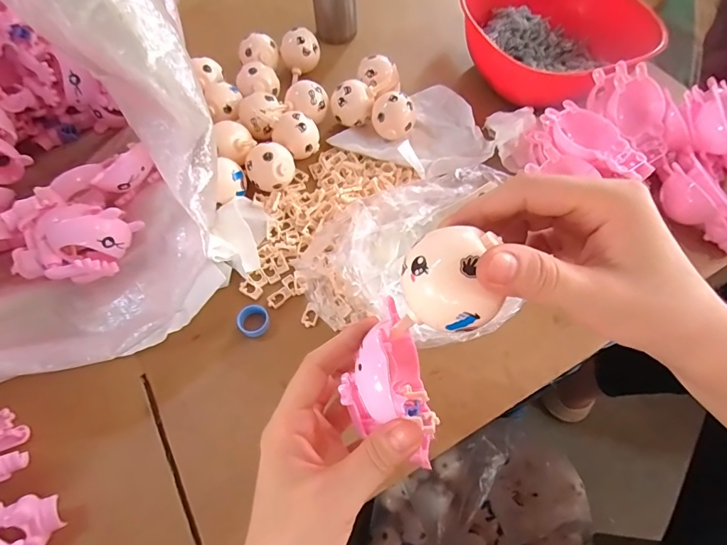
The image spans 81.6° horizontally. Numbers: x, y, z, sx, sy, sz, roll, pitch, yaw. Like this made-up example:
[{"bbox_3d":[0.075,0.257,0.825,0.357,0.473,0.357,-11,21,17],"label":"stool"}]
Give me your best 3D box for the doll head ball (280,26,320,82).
[{"bbox_3d":[-0.077,-0.268,0.523,0.049,0.049,0.044,-13,62,-7],"label":"doll head ball"}]

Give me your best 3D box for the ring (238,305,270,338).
[{"bbox_3d":[-0.097,0.043,0.372,0.026,0.009,0.027,0,61,0],"label":"ring"}]

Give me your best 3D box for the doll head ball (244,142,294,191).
[{"bbox_3d":[-0.094,-0.105,0.430,0.049,0.044,0.042,-17,62,-9],"label":"doll head ball"}]

